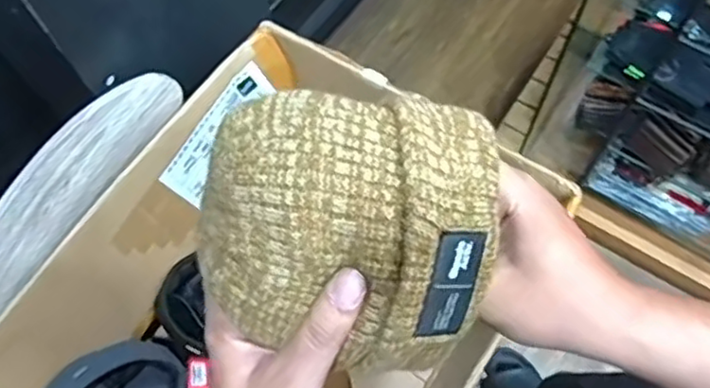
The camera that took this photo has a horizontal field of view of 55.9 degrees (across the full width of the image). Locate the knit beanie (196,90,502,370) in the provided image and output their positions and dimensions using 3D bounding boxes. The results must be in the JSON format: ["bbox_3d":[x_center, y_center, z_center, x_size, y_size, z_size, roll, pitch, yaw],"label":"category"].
[{"bbox_3d":[-0.002,0.018,0.341,0.146,0.077,0.130,2,67,3],"label":"knit beanie"}]

